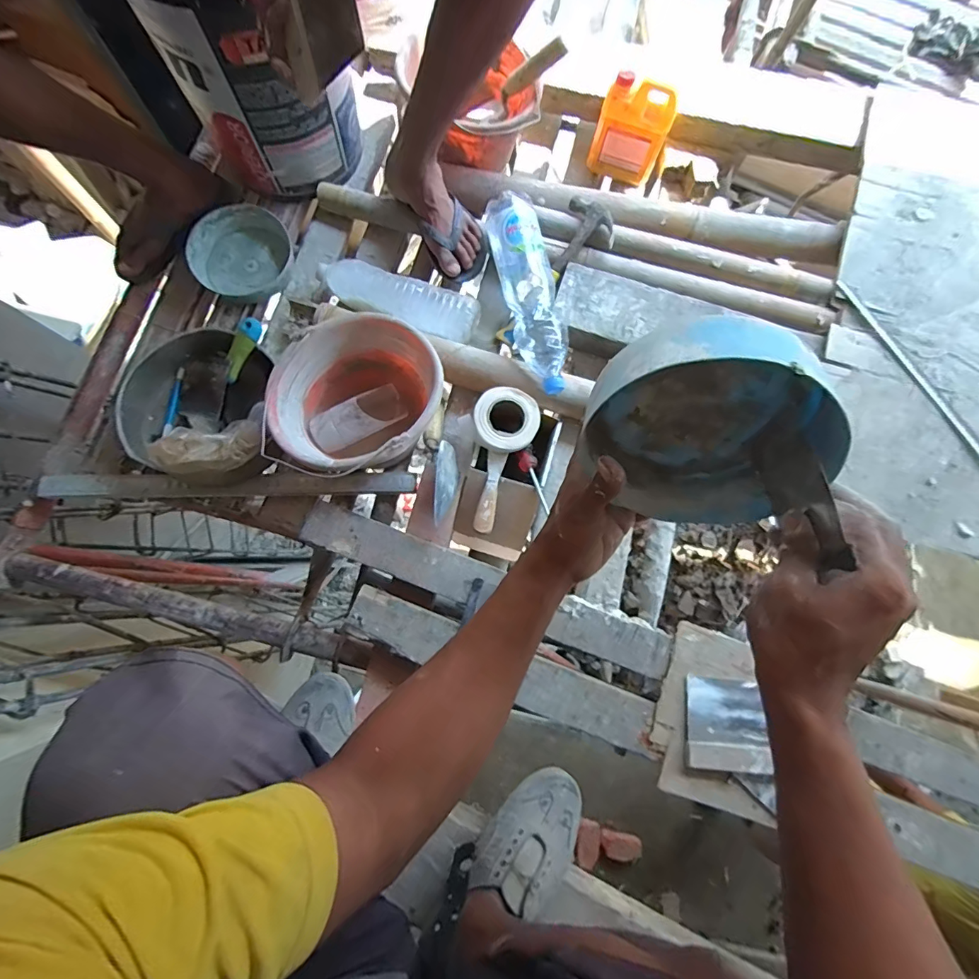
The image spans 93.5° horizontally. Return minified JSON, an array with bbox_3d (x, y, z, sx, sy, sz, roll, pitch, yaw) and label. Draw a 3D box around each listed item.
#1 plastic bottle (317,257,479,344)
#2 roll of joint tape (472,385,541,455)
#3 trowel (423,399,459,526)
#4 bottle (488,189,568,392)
[{"bbox_3d":[-0.165,-0.337,0.823,0.290,0.074,0.087,19,79,-1],"label":"plastic bottle"},{"bbox_3d":[0.027,-0.108,0.751,0.102,0.065,0.098,31,79,1],"label":"roll of joint tape"},{"bbox_3d":[-0.079,-0.056,0.741,0.048,0.084,0.283,-8,46,-3],"label":"trowel"},{"bbox_3d":[0.065,-0.324,0.771,0.085,0.087,0.341,-11,81,-6],"label":"bottle"}]

